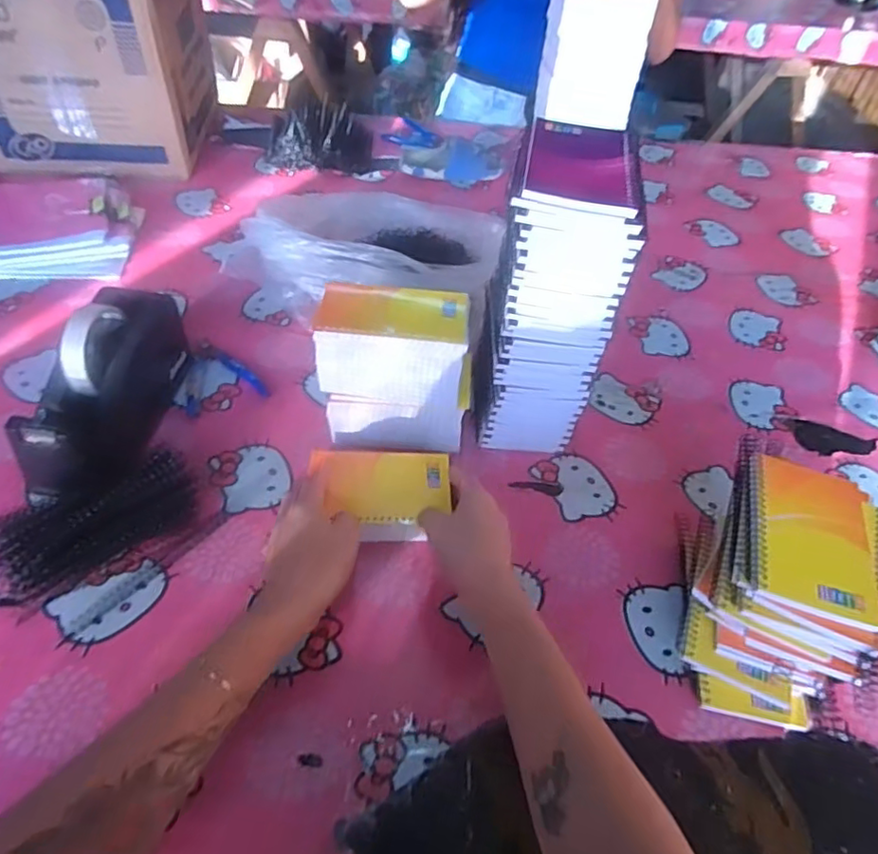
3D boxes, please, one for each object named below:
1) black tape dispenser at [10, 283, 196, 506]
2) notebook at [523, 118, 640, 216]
[{"bbox_3d":[-0.306,-0.025,0.558,0.076,0.113,0.223,5,48,-2],"label":"black tape dispenser"},{"bbox_3d":[0.108,-0.201,0.460,0.078,0.007,0.129,10,48,3],"label":"notebook"}]

